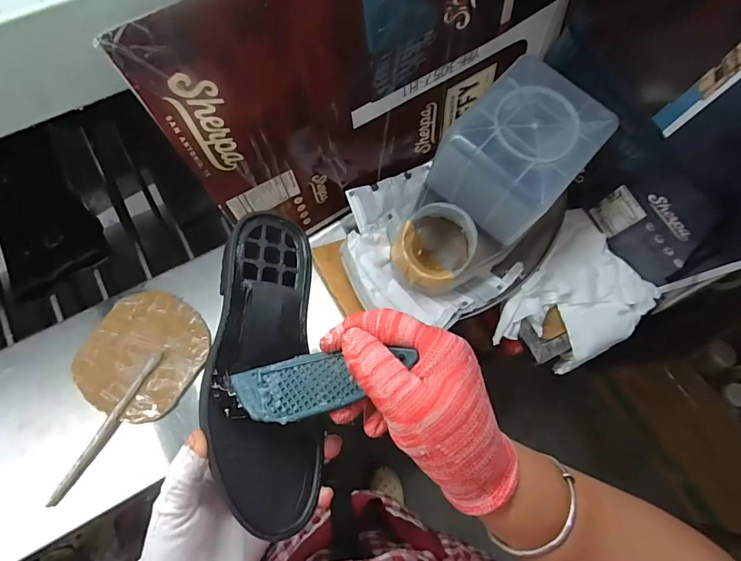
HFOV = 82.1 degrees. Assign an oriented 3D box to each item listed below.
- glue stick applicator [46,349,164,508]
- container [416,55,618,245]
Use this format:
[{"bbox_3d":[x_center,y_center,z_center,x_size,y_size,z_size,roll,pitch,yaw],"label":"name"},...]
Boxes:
[{"bbox_3d":[-0.310,0.169,0.505,0.013,0.013,0.195,28,72,8],"label":"glue stick applicator"},{"bbox_3d":[0.168,-0.145,0.487,0.133,0.102,0.153,41,74,11],"label":"container"}]

